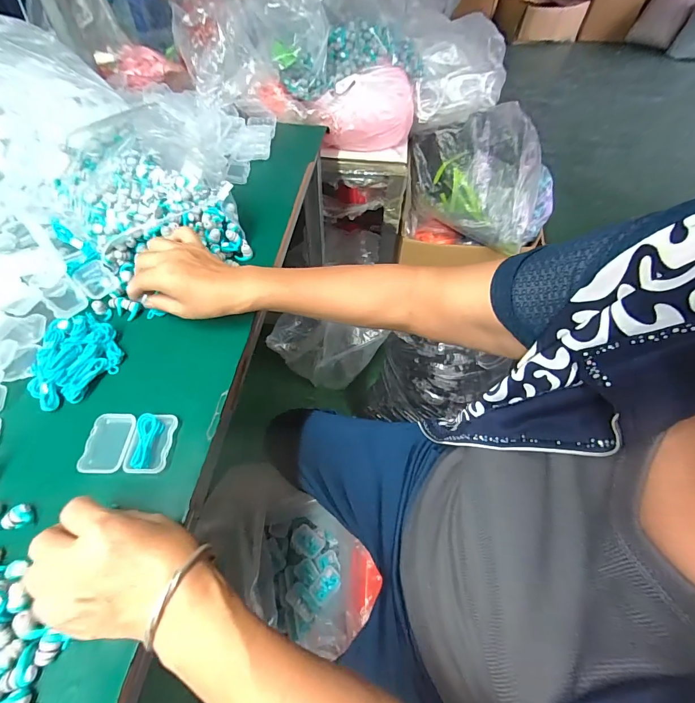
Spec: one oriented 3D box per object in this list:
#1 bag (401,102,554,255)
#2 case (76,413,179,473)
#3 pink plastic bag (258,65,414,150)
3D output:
[{"bbox_3d":[0.346,-0.438,0.919,0.386,0.251,0.238,6,55,3],"label":"bag"},{"bbox_3d":[-0.201,0.084,0.334,0.073,0.011,0.056,1,55,-1],"label":"case"},{"bbox_3d":[-0.013,-0.519,0.778,0.313,0.121,0.126,2,55,0],"label":"pink plastic bag"}]

